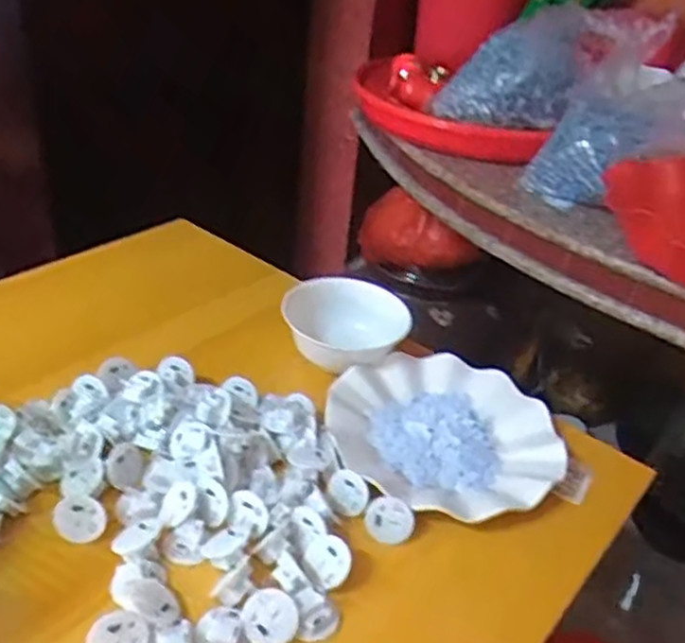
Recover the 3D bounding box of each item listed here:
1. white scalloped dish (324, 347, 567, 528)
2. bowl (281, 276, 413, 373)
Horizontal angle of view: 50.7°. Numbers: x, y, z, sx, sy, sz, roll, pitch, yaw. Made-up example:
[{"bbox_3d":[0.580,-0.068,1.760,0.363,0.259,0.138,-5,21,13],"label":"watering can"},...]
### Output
[{"bbox_3d":[0.081,0.092,0.586,0.178,0.026,0.176,5,34,-3],"label":"white scalloped dish"},{"bbox_3d":[0.002,0.006,0.673,0.114,0.039,0.115,5,34,-3],"label":"bowl"}]

